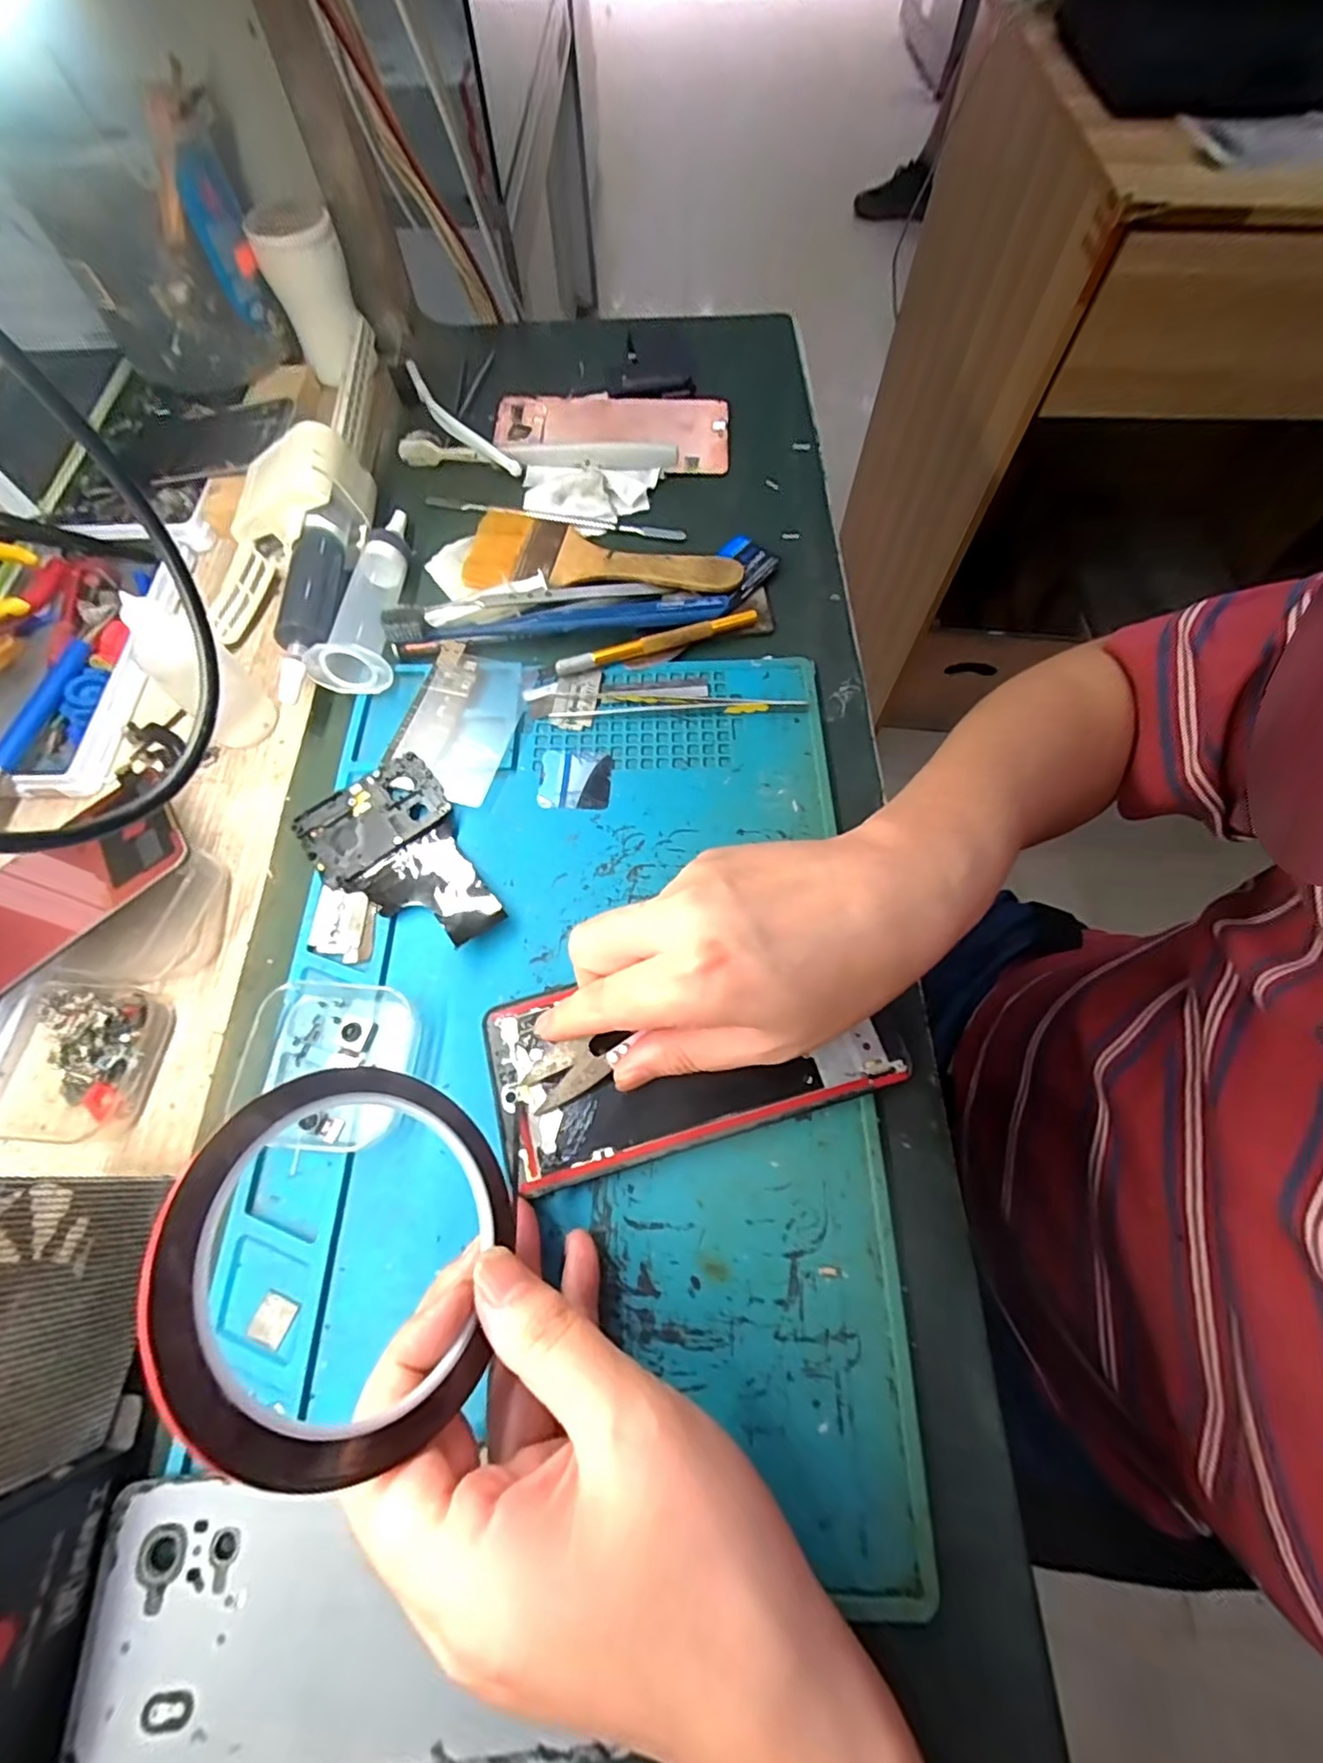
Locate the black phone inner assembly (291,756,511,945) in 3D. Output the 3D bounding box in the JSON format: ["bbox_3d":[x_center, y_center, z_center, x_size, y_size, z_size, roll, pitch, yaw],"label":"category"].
[{"bbox_3d":[-0.122,-0.009,0.290,0.066,0.007,0.104,-34,71,-14],"label":"black phone inner assembly"}]

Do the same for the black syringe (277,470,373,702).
[{"bbox_3d":[-0.189,-0.159,0.339,0.028,0.034,0.142,-3,66,-1],"label":"black syringe"}]

